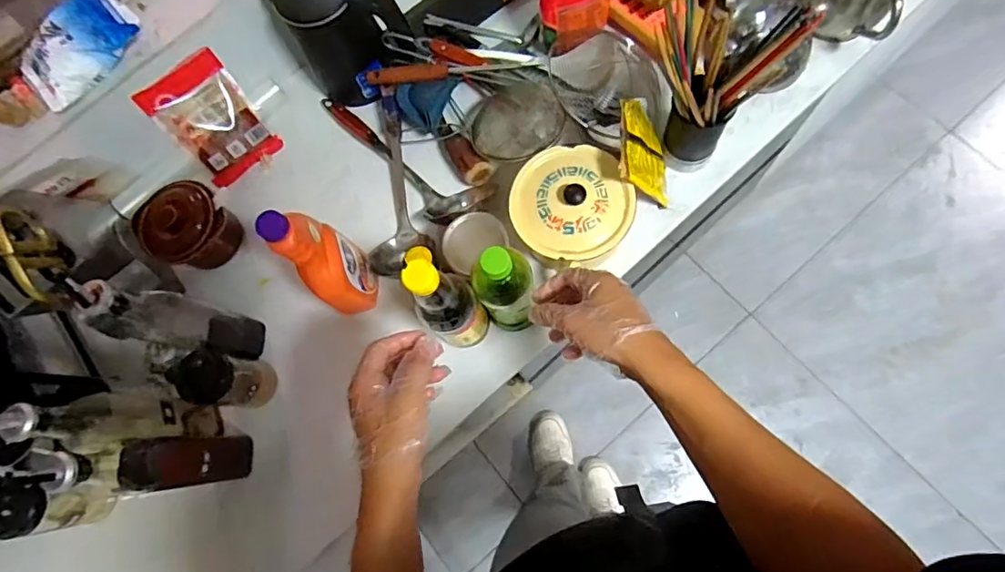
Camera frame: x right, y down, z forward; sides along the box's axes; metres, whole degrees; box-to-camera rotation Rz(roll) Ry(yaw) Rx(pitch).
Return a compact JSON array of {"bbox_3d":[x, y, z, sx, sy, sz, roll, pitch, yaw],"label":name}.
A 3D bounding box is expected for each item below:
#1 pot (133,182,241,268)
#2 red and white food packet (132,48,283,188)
[{"bbox_3d":[-0.439,-0.083,0.743,0.099,0.095,0.107,-2,74,7],"label":"pot"},{"bbox_3d":[-0.418,-0.238,0.772,0.116,0.025,0.155,-40,119,-12],"label":"red and white food packet"}]

